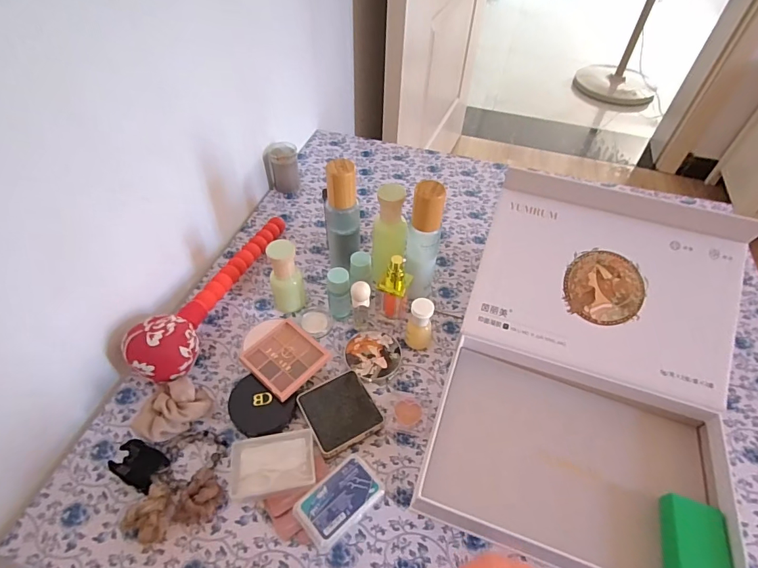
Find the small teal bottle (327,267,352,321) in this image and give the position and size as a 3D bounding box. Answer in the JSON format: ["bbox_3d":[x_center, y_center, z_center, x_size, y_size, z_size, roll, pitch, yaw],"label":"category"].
[{"bbox_3d":[-0.049,0.015,0.535,0.028,0.072,0.030,-3,49,-6],"label":"small teal bottle"}]

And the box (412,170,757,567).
[{"bbox_3d":[0.233,0.075,0.453,0.276,0.147,0.366,17,50,11],"label":"box"}]

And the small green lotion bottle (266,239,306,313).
[{"bbox_3d":[-0.116,-0.006,0.532,0.040,0.101,0.033,-11,50,-12],"label":"small green lotion bottle"}]

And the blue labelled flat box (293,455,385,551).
[{"bbox_3d":[-0.037,0.208,0.405,0.078,0.028,0.047,-34,58,-28],"label":"blue labelled flat box"}]

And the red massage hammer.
[{"bbox_3d":[-0.212,-0.009,0.552,0.066,0.062,0.302,12,50,8],"label":"red massage hammer"}]

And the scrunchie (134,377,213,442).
[{"bbox_3d":[-0.216,0.134,0.448,0.055,0.038,0.071,27,53,19],"label":"scrunchie"}]

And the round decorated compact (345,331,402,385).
[{"bbox_3d":[-0.006,0.089,0.520,0.067,0.012,0.065,1,49,-2],"label":"round decorated compact"}]

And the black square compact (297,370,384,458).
[{"bbox_3d":[-0.042,0.137,0.462,0.075,0.015,0.071,-21,53,-20],"label":"black square compact"}]

